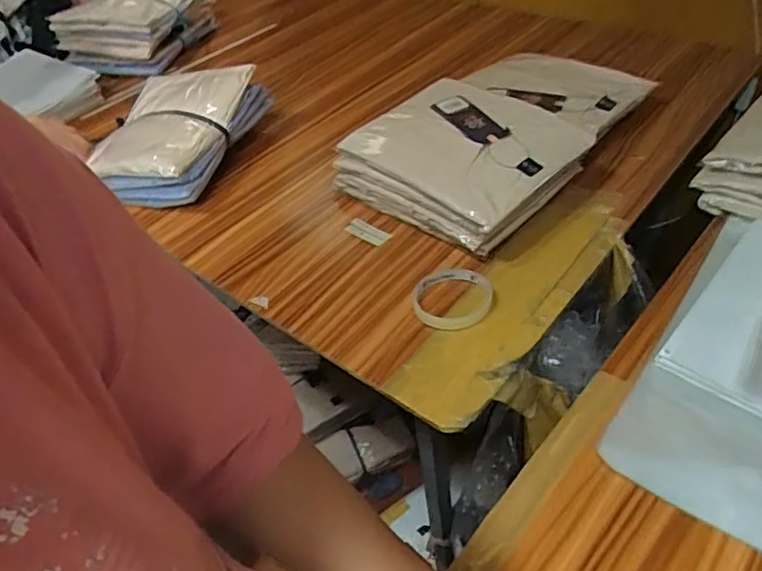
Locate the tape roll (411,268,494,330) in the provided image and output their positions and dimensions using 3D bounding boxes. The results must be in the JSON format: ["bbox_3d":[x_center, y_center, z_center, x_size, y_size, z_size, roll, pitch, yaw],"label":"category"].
[{"bbox_3d":[0.076,0.013,0.638,0.083,0.015,0.080,-4,42,4],"label":"tape roll"}]

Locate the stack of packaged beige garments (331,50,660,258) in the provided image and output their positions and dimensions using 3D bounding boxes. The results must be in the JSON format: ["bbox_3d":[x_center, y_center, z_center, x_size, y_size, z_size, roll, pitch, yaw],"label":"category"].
[{"bbox_3d":[0.170,-0.221,0.823,0.265,0.106,0.456,24,51,30],"label":"stack of packaged beige garments"}]

